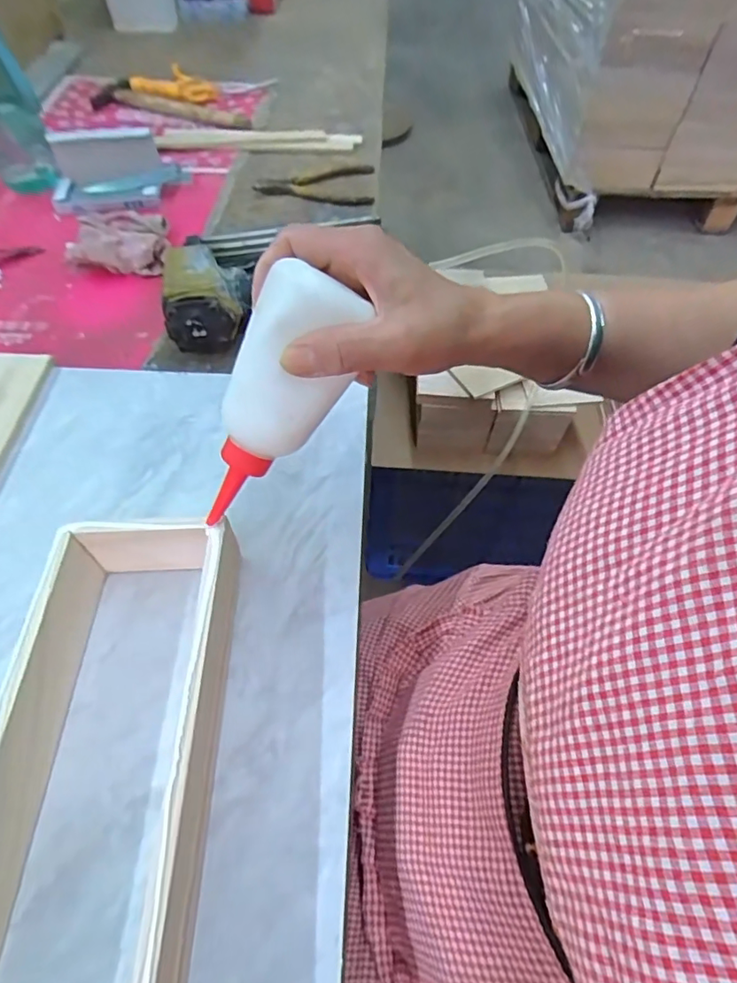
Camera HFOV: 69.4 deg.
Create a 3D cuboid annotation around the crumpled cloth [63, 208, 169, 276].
[{"bbox_3d":[-0.277,-0.276,0.586,0.112,0.037,0.093,-19,59,-14],"label":"crumpled cloth"}]

